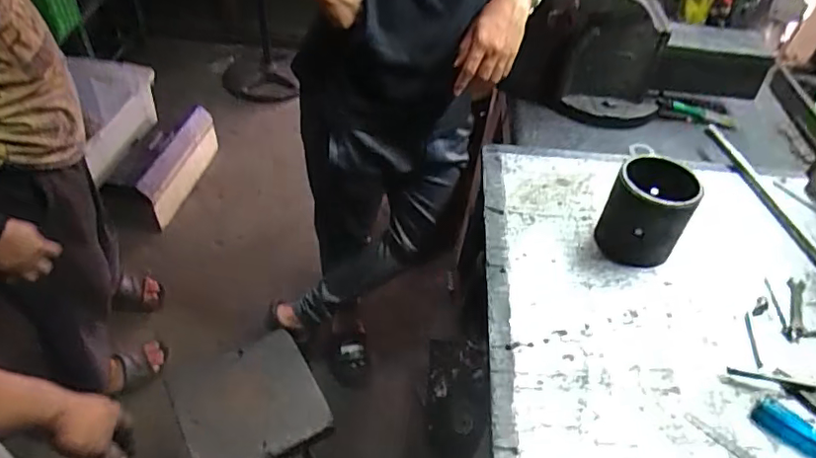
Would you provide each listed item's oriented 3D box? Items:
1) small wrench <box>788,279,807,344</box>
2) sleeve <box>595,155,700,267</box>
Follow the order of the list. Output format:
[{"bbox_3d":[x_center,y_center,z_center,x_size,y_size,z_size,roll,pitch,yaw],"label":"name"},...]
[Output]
[{"bbox_3d":[0.547,0.113,0.781,0.021,0.004,0.126,21,47,17],"label":"small wrench"},{"bbox_3d":[0.353,-0.030,0.826,0.107,0.129,0.119,20,46,16],"label":"sleeve"}]

